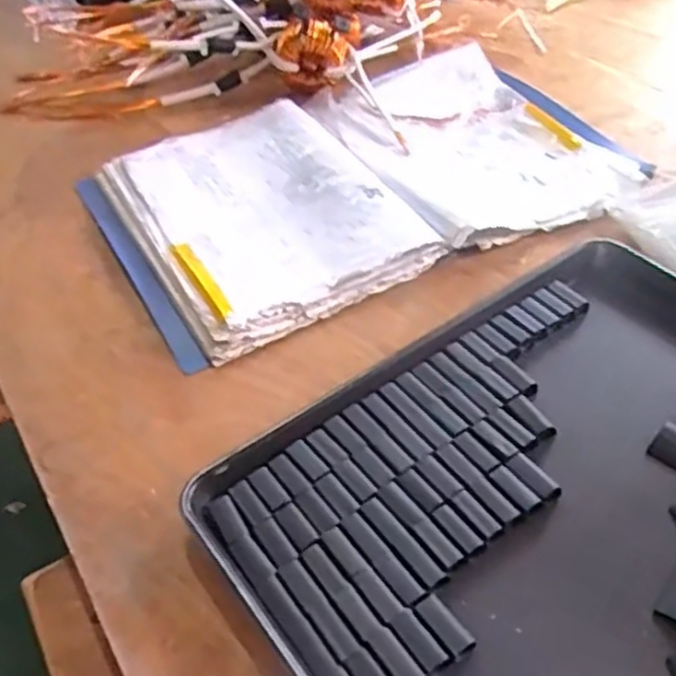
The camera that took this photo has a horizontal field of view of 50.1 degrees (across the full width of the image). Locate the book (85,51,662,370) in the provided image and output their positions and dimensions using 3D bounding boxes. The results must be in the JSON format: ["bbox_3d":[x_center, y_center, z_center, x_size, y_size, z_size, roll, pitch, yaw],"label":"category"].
[{"bbox_3d":[0.019,-0.160,0.696,0.471,0.032,0.309,-22,48,-16],"label":"book"}]

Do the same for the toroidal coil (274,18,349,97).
[{"bbox_3d":[-0.028,-0.317,0.811,0.074,0.074,0.031,-7,45,-3],"label":"toroidal coil"}]

